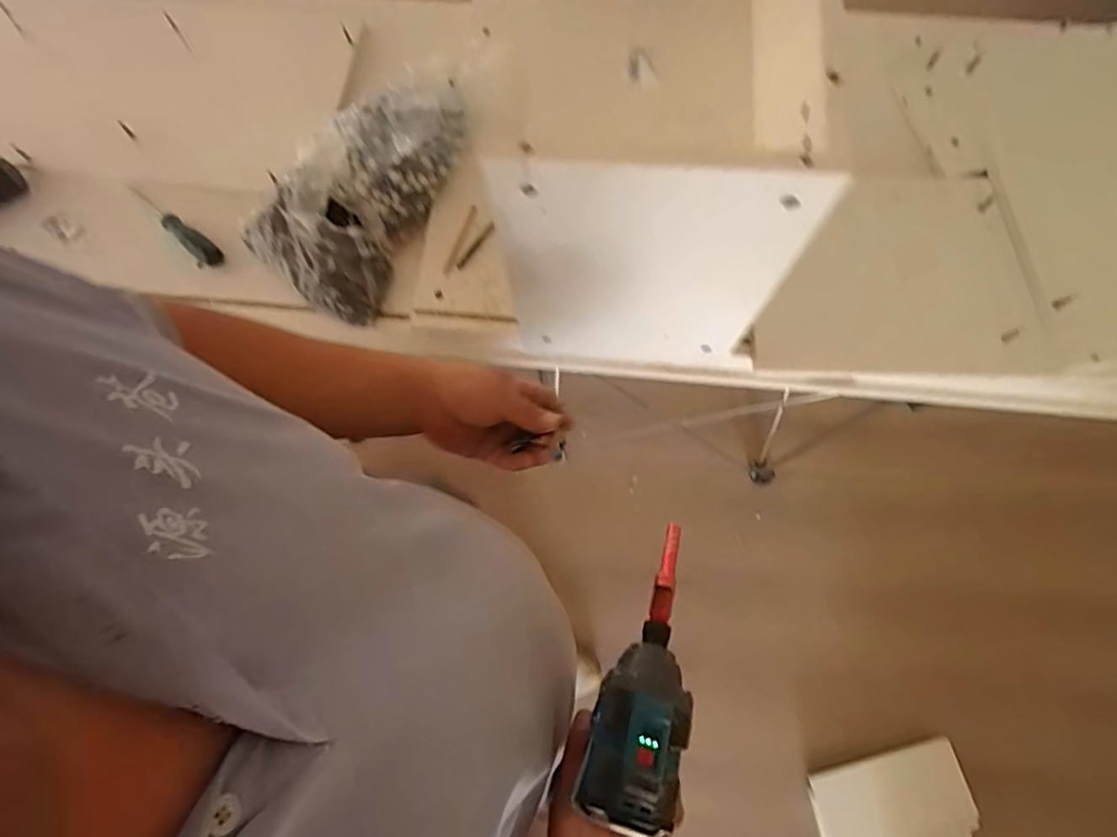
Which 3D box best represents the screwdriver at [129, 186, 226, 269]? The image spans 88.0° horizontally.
[{"bbox_3d":[-0.561,-0.278,0.841,0.181,0.027,0.036,37,78,11],"label":"screwdriver"}]

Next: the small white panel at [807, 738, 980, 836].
[{"bbox_3d":[0.725,0.863,1.254,0.324,0.031,0.235,-16,77,6],"label":"small white panel"}]

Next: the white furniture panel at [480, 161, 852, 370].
[{"bbox_3d":[0.083,-0.126,0.593,0.258,0.380,0.020,4,74,3],"label":"white furniture panel"}]

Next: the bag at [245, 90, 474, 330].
[{"bbox_3d":[-0.283,-0.336,0.812,0.218,0.090,0.369,26,76,9],"label":"bag"}]

